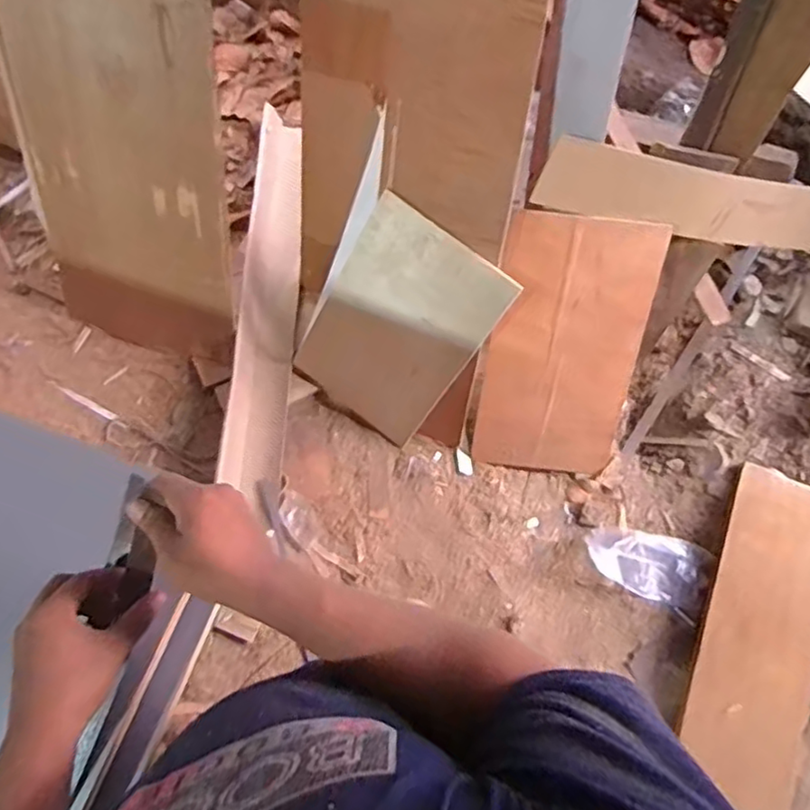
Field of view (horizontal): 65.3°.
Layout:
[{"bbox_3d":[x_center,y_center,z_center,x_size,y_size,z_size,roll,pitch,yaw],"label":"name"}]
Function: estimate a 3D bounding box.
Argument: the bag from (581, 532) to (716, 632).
[{"bbox_3d":[0.595,0.374,1.503,0.296,0.072,0.169,28,72,9],"label":"bag"}]

